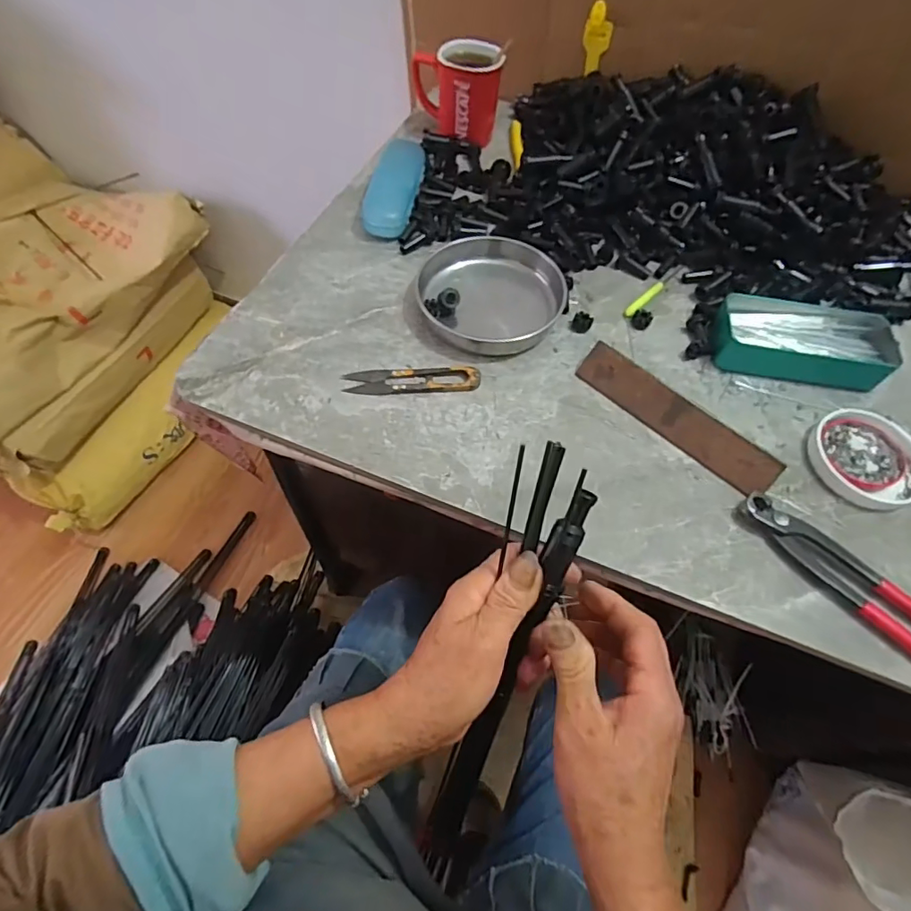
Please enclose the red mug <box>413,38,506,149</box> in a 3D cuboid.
[{"bbox_3d":[0.002,-0.432,0.621,0.104,0.081,0.065,0,59,-3],"label":"red mug"}]

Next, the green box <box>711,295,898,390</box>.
[{"bbox_3d":[0.323,-0.108,0.488,0.159,0.031,0.080,11,59,3],"label":"green box"}]

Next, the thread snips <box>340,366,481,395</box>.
[{"bbox_3d":[-0.037,-0.066,0.453,0.116,0.008,0.028,-1,59,-4],"label":"thread snips"}]

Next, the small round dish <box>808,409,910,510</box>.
[{"bbox_3d":[0.344,0.002,0.433,0.088,0.015,0.078,32,62,15],"label":"small round dish"}]

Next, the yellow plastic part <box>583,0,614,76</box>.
[{"bbox_3d":[0.170,-0.502,0.630,0.032,0.075,0.010,19,71,5],"label":"yellow plastic part"}]

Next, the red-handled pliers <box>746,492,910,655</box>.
[{"bbox_3d":[0.294,0.098,0.371,0.035,0.017,0.193,-38,68,-23],"label":"red-handled pliers"}]

